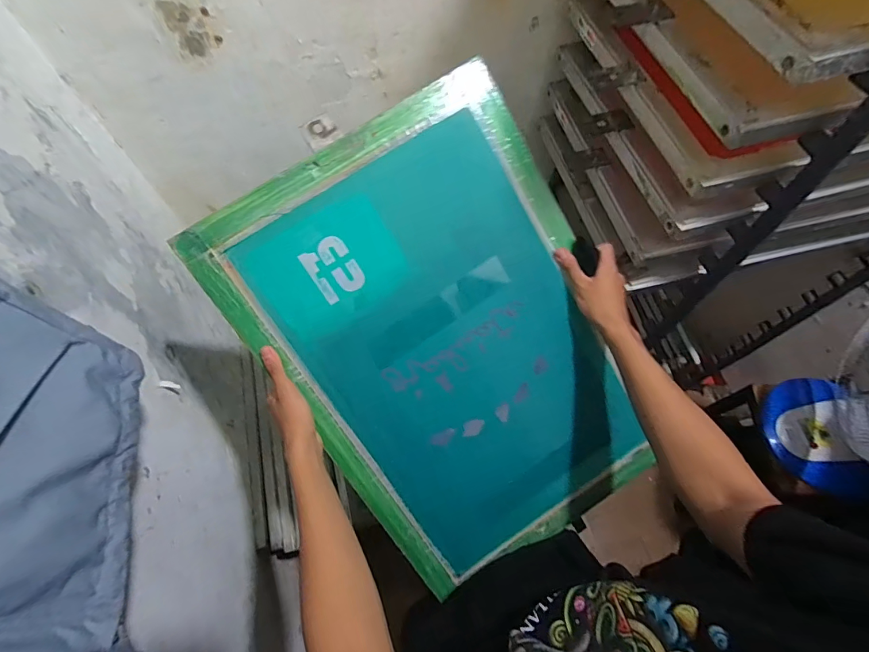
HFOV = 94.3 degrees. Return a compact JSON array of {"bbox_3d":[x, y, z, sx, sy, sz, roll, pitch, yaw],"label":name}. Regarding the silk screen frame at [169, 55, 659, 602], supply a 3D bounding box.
[{"bbox_3d":[0.034,0.038,0.579,0.446,0.016,0.645,-33,101,-5],"label":"silk screen frame"}]

